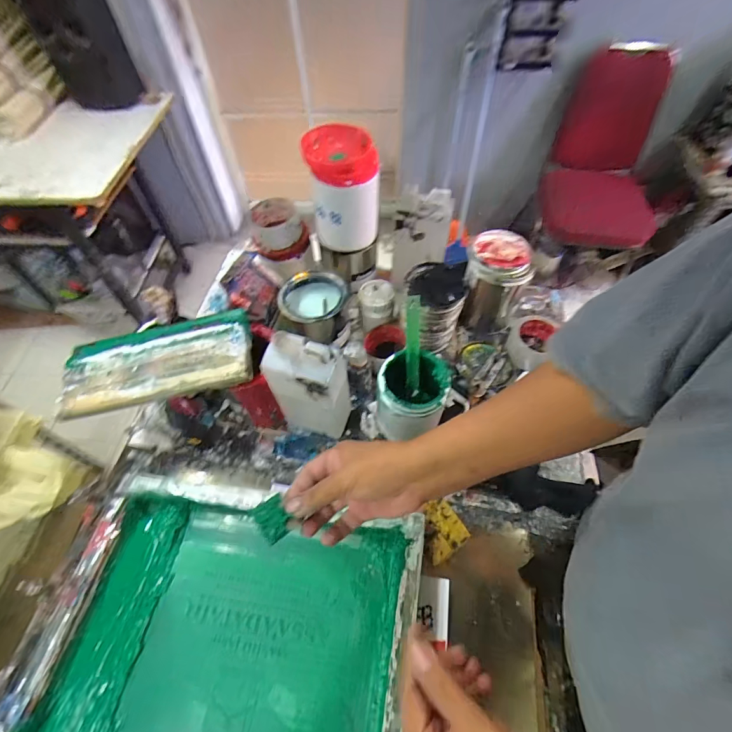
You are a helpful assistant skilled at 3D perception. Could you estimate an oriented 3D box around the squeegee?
[{"bbox_3d":[-0.298,-0.006,0.549,0.273,0.024,0.135,-15,60,2],"label":"squeegee"}]

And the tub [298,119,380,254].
[{"bbox_3d":[-0.035,-0.276,0.616,0.105,0.154,0.107,-1,57,1],"label":"tub"}]

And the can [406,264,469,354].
[{"bbox_3d":[0.116,-0.102,0.682,0.104,0.132,0.098,-14,58,-7],"label":"can"}]

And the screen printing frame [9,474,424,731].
[{"bbox_3d":[-0.166,0.344,0.483,0.433,0.074,0.348,7,58,6],"label":"screen printing frame"}]

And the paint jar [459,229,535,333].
[{"bbox_3d":[0.236,-0.155,0.725,0.107,0.152,0.111,6,58,5],"label":"paint jar"}]

